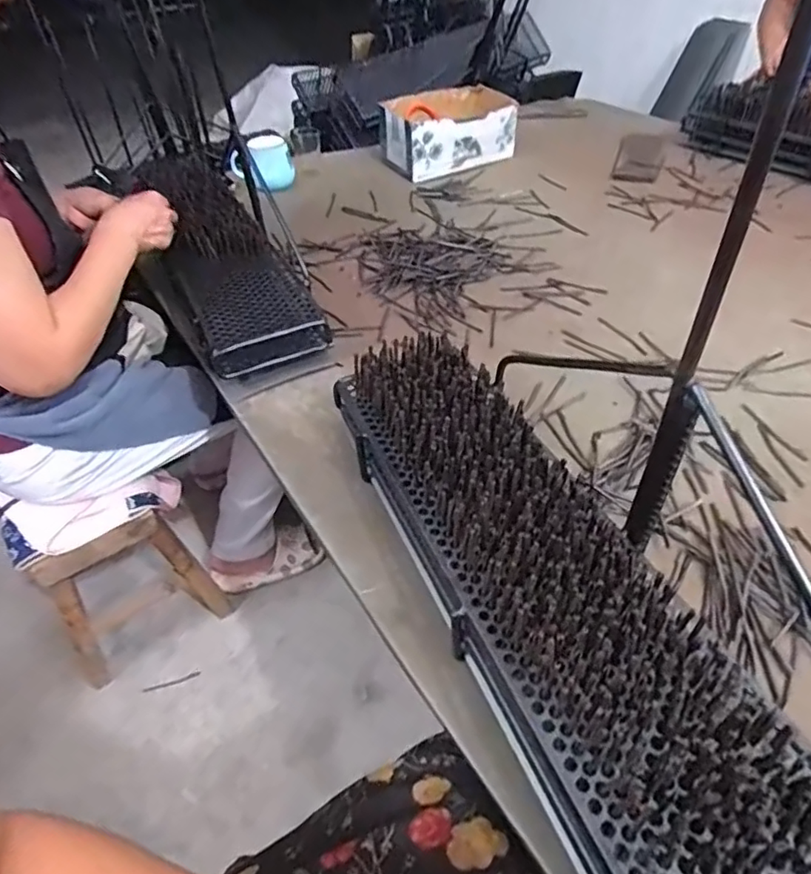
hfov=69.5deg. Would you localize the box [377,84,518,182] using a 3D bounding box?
[{"bbox_3d":[0.102,-0.704,1.349,0.316,0.126,0.201,-18,44,-14],"label":"box"}]

